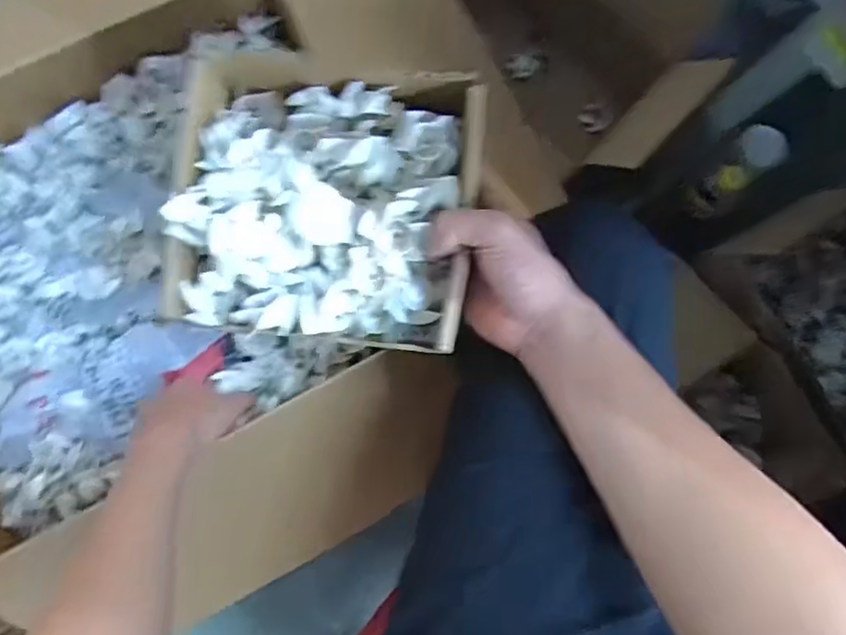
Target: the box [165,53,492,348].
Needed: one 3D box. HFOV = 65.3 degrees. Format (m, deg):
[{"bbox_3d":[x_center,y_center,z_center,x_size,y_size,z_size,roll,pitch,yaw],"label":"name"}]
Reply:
[{"bbox_3d":[-0.068,-0.084,0.457,0.194,0.071,0.199,7,82,-4],"label":"box"}]

